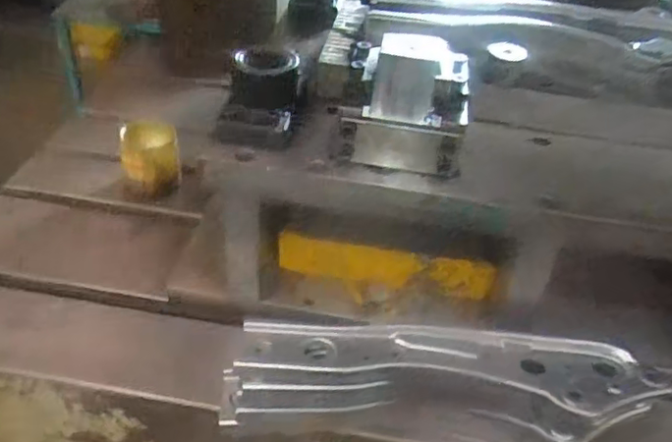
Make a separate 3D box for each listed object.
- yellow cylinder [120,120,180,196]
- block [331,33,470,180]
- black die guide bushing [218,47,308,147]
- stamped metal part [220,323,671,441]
[{"bbox_3d":[-0.276,-0.094,0.938,0.082,0.081,0.075,-4,40,-12],"label":"yellow cylinder"},{"bbox_3d":[0.071,-0.126,0.655,0.127,0.095,0.120,9,39,3],"label":"block"},{"bbox_3d":[-0.082,-0.129,0.671,0.082,0.077,0.080,5,39,-1],"label":"black die guide bushing"},{"bbox_3d":[0.102,0.171,0.661,0.441,0.086,0.116,5,39,-2],"label":"stamped metal part"}]

